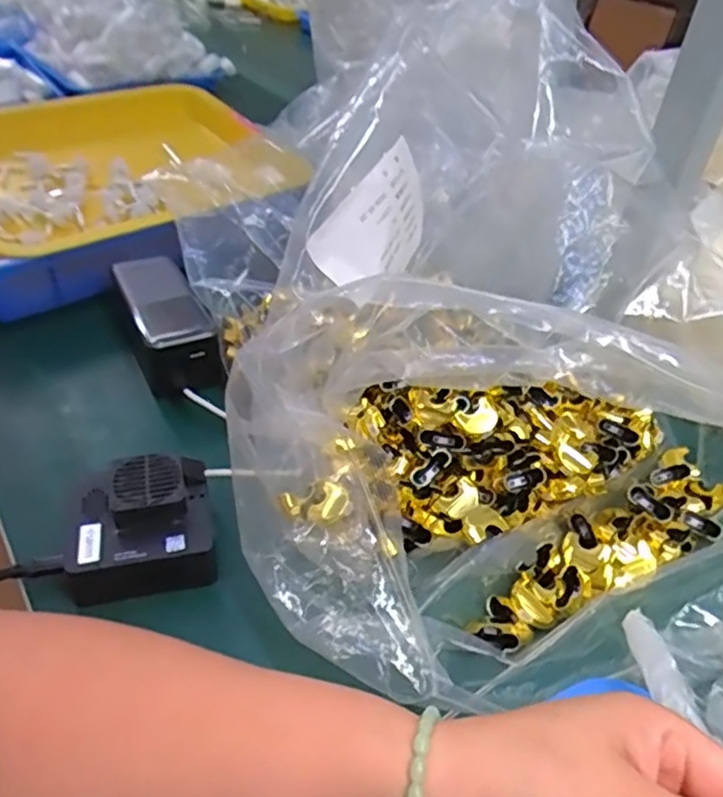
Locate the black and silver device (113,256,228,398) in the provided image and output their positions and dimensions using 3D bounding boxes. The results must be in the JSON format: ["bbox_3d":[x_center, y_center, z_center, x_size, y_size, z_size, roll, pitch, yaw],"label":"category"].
[{"bbox_3d":[-0.159,-0.063,0.521,0.059,0.047,0.143,-15,45,-23],"label":"black and silver device"}]

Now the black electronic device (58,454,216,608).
[{"bbox_3d":[-0.128,0.076,0.371,0.081,0.049,0.070,-4,42,-12],"label":"black electronic device"}]

